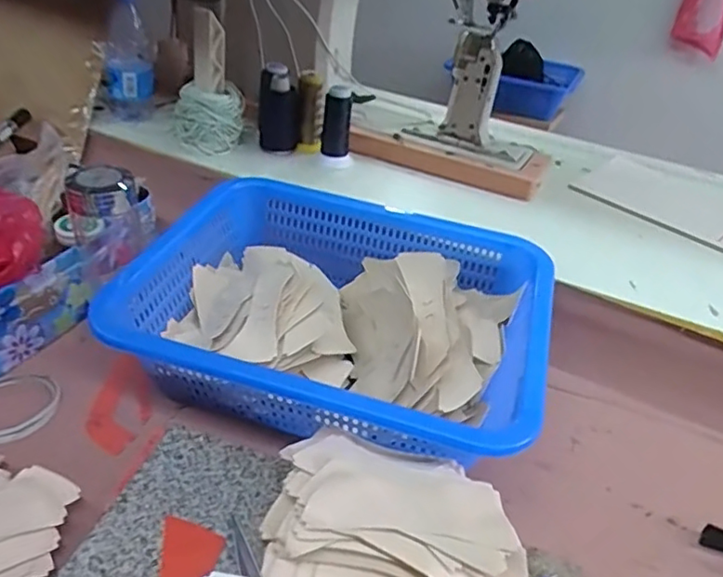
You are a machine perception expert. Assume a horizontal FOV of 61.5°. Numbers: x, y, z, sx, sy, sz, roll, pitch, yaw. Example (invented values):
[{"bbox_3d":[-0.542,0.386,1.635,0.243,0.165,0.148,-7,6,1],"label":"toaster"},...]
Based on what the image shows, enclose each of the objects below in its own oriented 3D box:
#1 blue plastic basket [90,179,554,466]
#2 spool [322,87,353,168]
[{"bbox_3d":[-0.021,0.040,0.684,0.426,0.137,0.335,15,35,13],"label":"blue plastic basket"},{"bbox_3d":[-0.036,-0.245,0.938,0.048,0.121,0.036,4,34,-3],"label":"spool"}]

